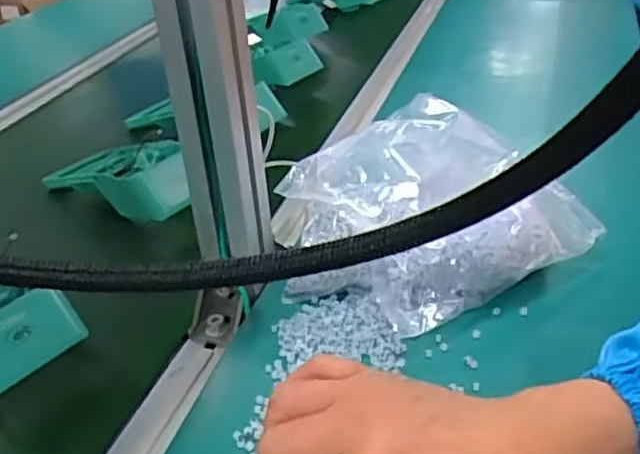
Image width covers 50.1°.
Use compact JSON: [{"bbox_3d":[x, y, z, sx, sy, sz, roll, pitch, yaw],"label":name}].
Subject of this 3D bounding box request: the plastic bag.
[{"bbox_3d":[0.074,-0.024,0.537,0.219,0.084,0.195,-23,37,-26],"label":"plastic bag"}]

